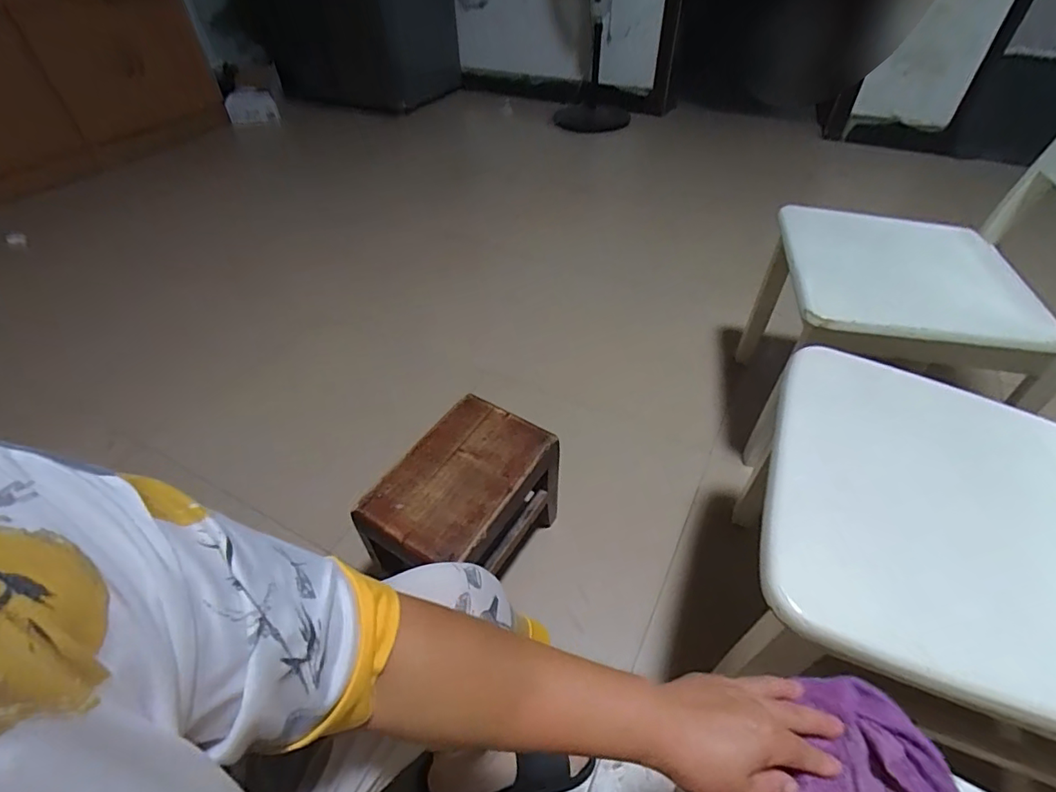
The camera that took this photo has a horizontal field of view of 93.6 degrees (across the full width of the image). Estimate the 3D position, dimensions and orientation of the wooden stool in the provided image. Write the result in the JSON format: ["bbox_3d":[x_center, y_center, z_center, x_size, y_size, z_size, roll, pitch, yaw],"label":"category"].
[{"bbox_3d":[-0.102,0.203,0.878,0.192,0.249,0.296,23,50,23],"label":"wooden stool"}]

